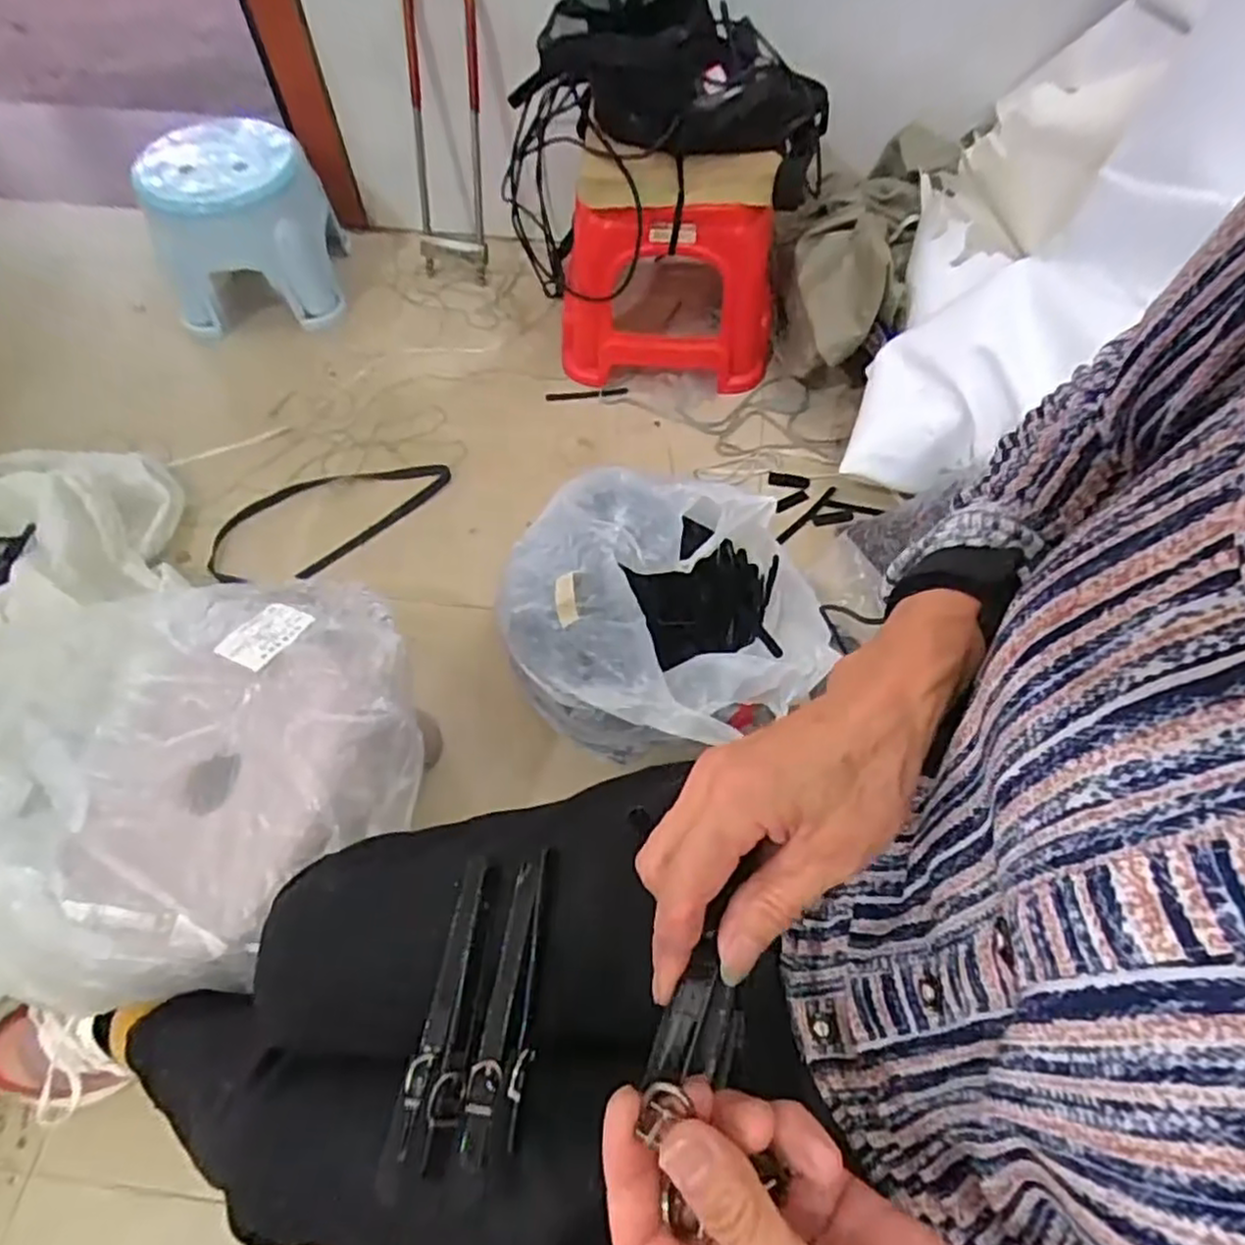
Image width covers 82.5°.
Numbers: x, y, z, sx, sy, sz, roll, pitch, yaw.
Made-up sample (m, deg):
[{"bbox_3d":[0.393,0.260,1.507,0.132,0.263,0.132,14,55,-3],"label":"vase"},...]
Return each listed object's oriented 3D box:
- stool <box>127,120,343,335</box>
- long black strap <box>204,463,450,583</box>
[{"bbox_3d":[-0.576,-0.594,1.082,0.242,0.210,0.187,-5,61,-4],"label":"stool"},{"bbox_3d":[-0.390,-0.146,0.949,0.325,0.023,0.166,-38,68,-20],"label":"long black strap"}]

